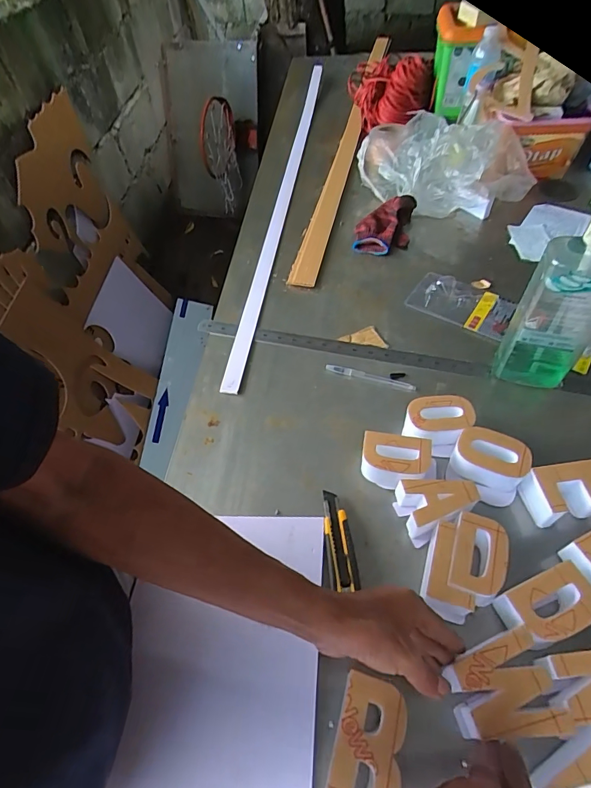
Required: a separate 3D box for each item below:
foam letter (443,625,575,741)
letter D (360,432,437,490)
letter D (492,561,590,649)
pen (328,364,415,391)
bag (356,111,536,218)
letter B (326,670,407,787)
[{"bbox_3d":[0.192,0.277,0.407,0.087,0.043,0.079,-10,54,-3],"label":"foam letter"},{"bbox_3d":[0.127,0.087,0.548,0.086,0.045,0.059,4,55,7],"label":"letter D"},{"bbox_3d":[0.258,0.222,0.443,0.091,0.041,0.063,-20,57,-11],"label":"letter D"},{"bbox_3d":[0.114,-0.028,0.659,0.136,0.009,0.015,15,57,14],"label":"pen"},{"bbox_3d":[0.295,-0.481,0.892,0.359,0.125,0.204,25,60,20],"label":"bag"},{"bbox_3d":[0.064,0.322,0.389,0.058,0.042,0.108,12,56,13],"label":"letter B"}]

